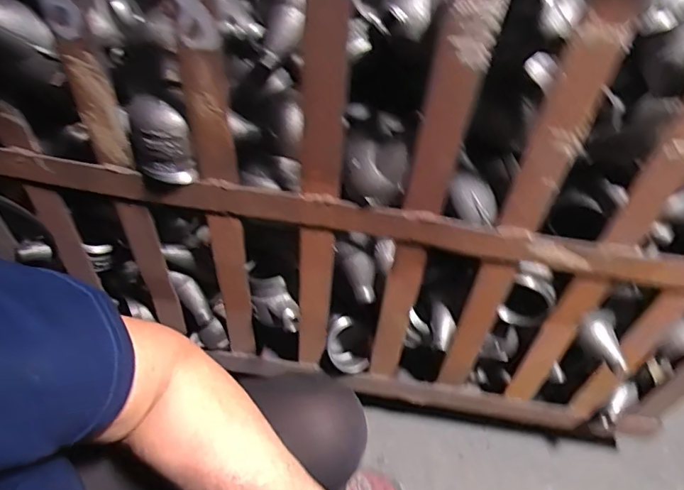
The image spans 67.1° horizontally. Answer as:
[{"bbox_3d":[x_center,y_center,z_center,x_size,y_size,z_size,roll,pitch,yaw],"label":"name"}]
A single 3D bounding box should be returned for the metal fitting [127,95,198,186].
[{"bbox_3d":[-0.184,-0.104,0.524,0.055,0.075,0.052,-17,53,-17],"label":"metal fitting"}]

